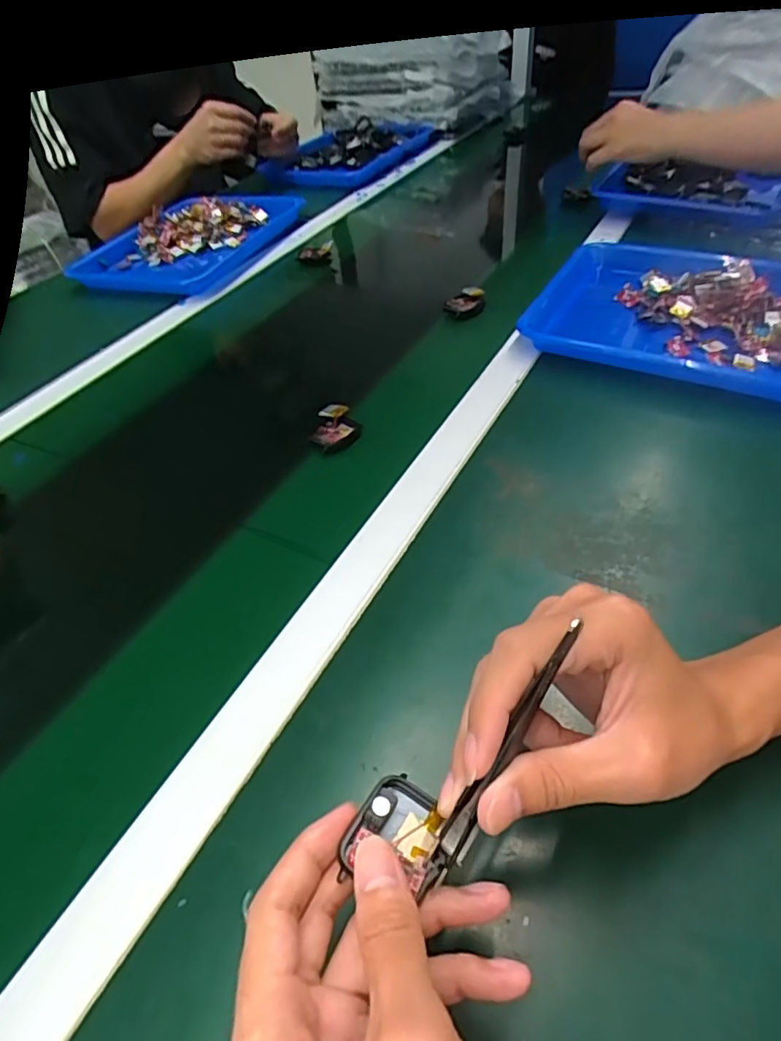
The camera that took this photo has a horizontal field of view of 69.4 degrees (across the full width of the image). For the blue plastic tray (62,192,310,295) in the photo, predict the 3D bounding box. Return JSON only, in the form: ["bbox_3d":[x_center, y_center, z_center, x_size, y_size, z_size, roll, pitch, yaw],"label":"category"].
[{"bbox_3d":[-0.309,-0.423,0.855,0.225,0.037,0.303,15,50,20],"label":"blue plastic tray"}]

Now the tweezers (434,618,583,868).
[{"bbox_3d":[0.043,0.088,0.214,0.011,0.013,0.106,31,100,31],"label":"tweezers"}]

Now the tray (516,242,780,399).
[{"bbox_3d":[0.335,-0.215,0.588,0.329,0.037,0.248,19,52,23],"label":"tray"}]

